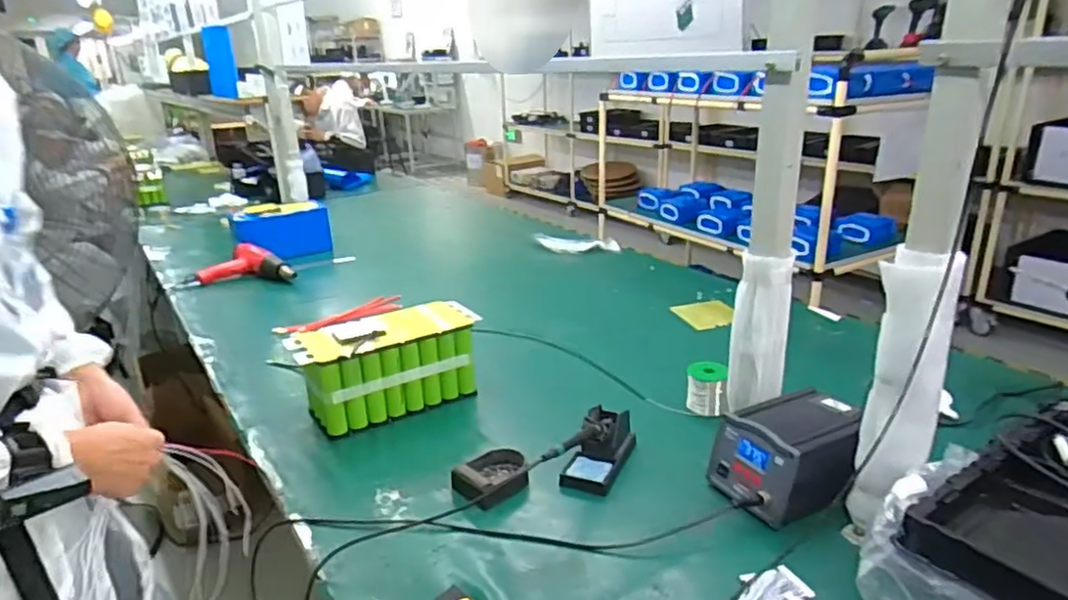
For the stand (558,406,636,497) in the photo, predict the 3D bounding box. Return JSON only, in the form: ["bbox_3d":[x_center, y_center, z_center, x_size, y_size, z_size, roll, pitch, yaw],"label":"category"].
[{"bbox_3d":[0.098,0.213,0.974,0.075,0.066,0.145,9,24,27],"label":"stand"}]

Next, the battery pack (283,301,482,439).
[{"bbox_3d":[-0.253,0.107,1.159,0.308,0.138,0.133,-15,24,-29],"label":"battery pack"}]

